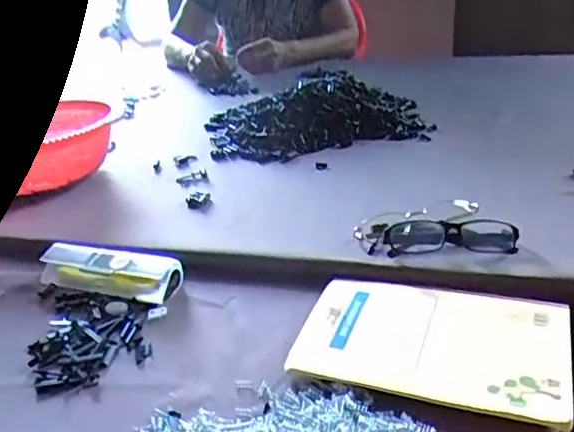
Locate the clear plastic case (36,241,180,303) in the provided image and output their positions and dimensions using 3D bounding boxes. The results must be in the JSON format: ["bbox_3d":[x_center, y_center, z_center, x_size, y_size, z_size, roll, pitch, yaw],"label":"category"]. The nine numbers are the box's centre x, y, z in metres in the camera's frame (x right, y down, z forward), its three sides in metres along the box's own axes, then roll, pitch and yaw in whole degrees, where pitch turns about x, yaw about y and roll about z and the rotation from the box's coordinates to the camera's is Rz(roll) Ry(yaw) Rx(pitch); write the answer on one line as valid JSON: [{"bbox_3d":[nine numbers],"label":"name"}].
[{"bbox_3d":[-0.188,0.055,0.601,0.156,0.027,0.048,5,30,22],"label":"clear plastic case"}]

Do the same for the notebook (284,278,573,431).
[{"bbox_3d":[0.116,0.094,0.464,0.203,0.014,0.135,5,30,23],"label":"notebook"}]

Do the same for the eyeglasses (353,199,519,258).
[{"bbox_3d":[0.148,0.013,0.587,0.151,0.027,0.082,-3,28,8],"label":"eyeglasses"}]

